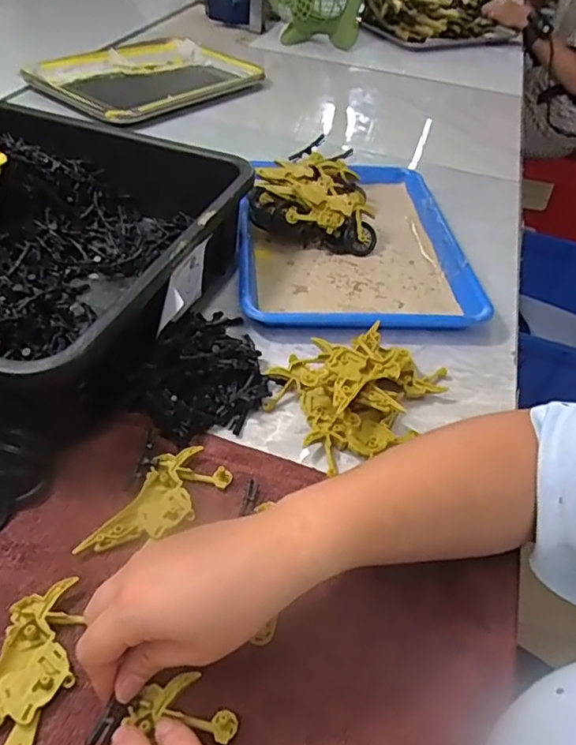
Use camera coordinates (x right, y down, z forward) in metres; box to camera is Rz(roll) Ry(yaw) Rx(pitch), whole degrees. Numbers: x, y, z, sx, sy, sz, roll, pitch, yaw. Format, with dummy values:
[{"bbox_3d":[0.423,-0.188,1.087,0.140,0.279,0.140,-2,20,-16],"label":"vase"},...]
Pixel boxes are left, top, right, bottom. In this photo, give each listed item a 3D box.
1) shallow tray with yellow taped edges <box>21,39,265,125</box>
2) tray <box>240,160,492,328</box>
[{"bbox_3d":[-0.236,-0.517,0.995,0.270,0.030,0.368,28,48,22],"label":"shallow tray with yellow taped edges"},{"bbox_3d":[0.068,-0.155,0.660,0.244,0.035,0.317,0,44,-6],"label":"tray"}]

